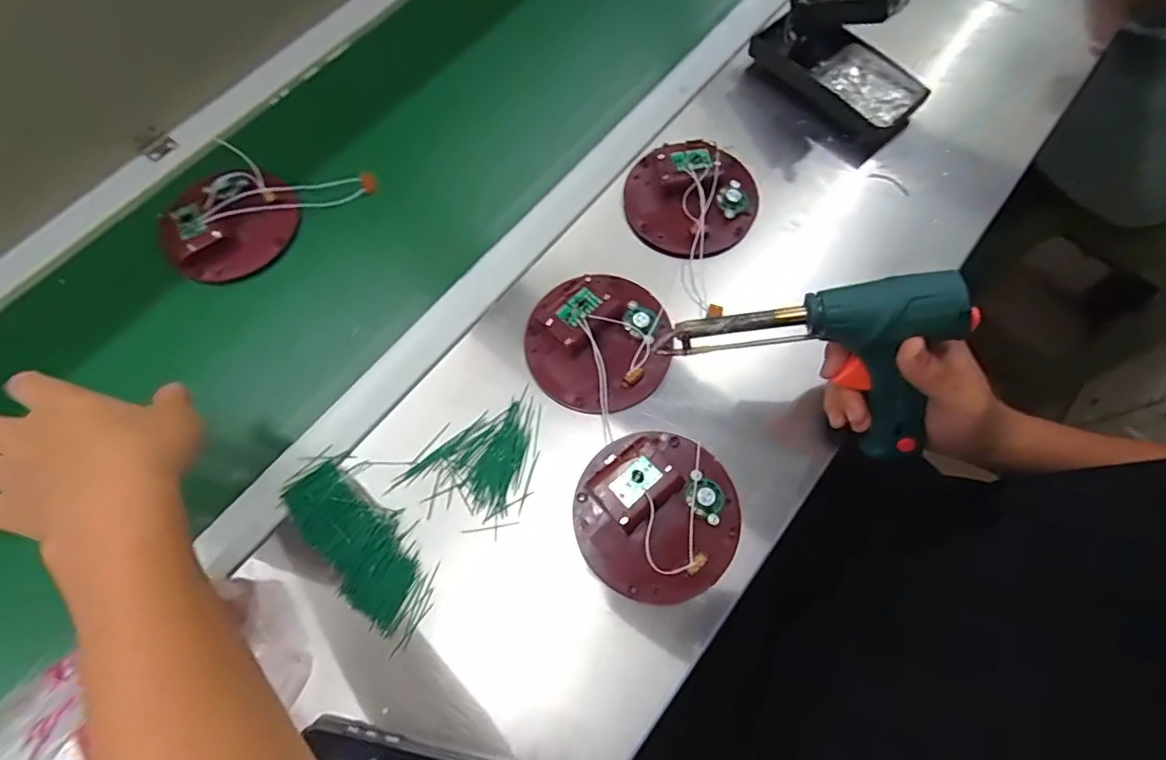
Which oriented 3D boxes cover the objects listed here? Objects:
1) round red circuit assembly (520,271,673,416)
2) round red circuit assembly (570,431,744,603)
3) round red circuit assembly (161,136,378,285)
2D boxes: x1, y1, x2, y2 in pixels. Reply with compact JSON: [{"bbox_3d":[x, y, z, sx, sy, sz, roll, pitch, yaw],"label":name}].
[{"bbox_3d":[0.014,-0.035,0.438,0.115,0.022,0.118,-1,70,2],"label":"round red circuit assembly"},{"bbox_3d":[0.055,0.097,0.389,0.118,0.023,0.119,0,69,0],"label":"round red circuit assembly"},{"bbox_3d":[-0.304,-0.169,0.495,0.178,0.026,0.113,-42,74,-15],"label":"round red circuit assembly"}]

